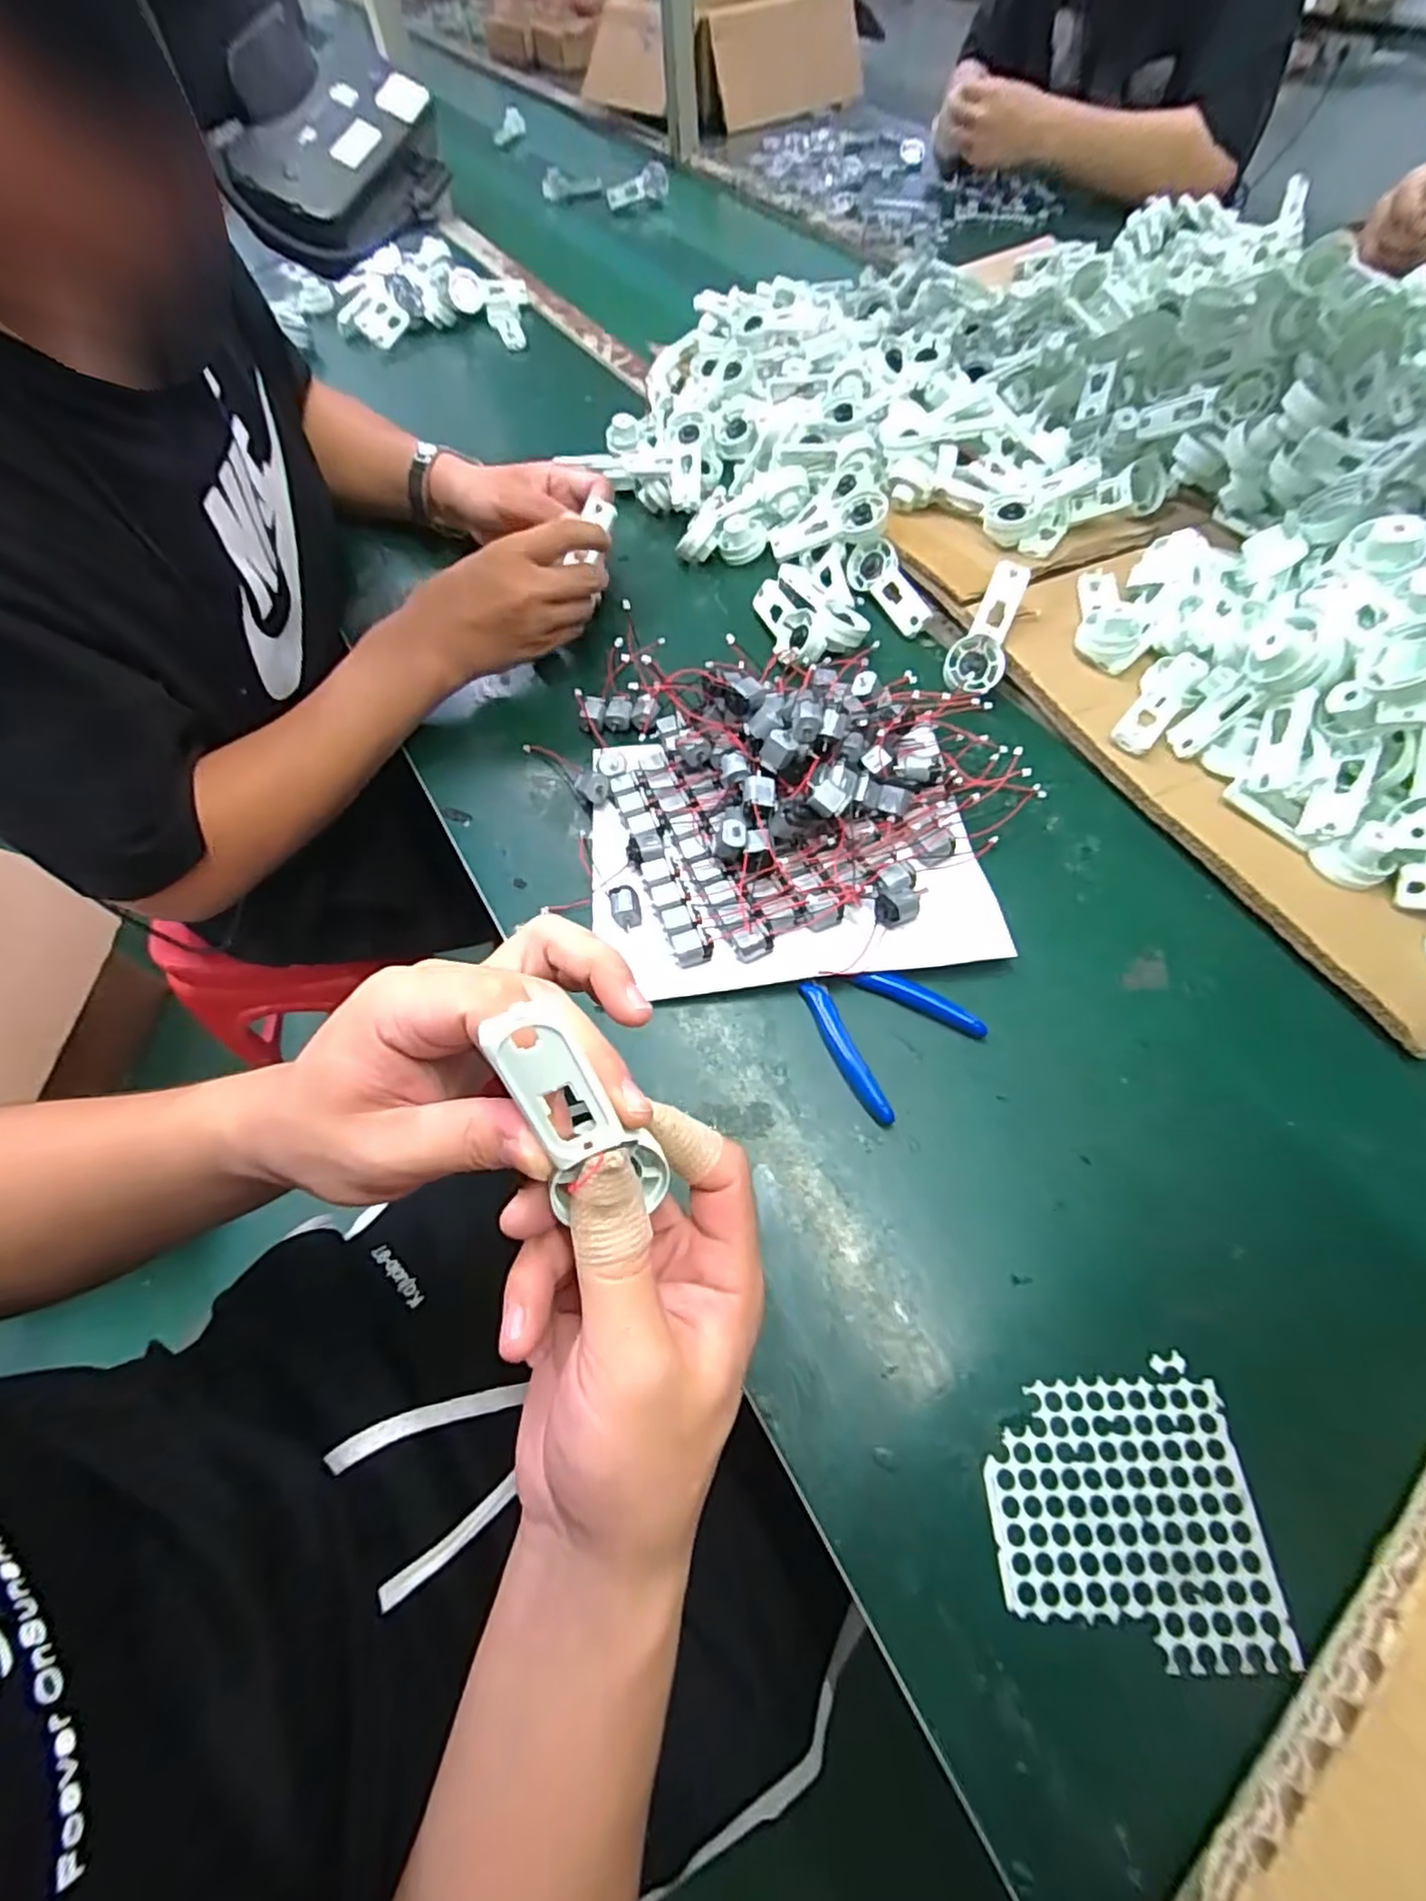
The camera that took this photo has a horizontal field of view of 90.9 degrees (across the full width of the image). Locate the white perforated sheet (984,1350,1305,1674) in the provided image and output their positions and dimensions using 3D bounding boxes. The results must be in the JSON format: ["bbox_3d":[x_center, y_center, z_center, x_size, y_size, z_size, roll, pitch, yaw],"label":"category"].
[{"bbox_3d":[0.170,0.231,0.292,0.104,0.004,0.097,-3,59,3],"label":"white perforated sheet"}]

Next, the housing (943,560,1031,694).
[{"bbox_3d":[0.201,-0.234,0.512,0.039,0.014,0.098,23,94,17],"label":"housing"}]

